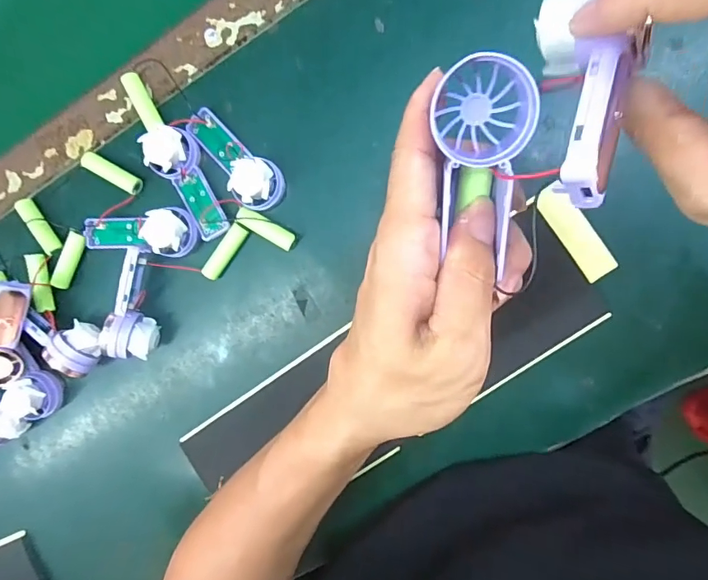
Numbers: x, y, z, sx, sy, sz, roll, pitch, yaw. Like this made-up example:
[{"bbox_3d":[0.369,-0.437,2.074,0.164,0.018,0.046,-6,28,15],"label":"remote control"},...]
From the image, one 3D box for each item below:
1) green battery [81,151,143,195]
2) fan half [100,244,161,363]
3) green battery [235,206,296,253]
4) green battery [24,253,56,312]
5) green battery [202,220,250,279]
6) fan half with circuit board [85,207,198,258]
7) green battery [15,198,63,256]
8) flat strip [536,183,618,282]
[{"bbox_3d":[-0.198,-0.095,0.379,0.050,0.011,0.014,29,98,4],"label":"green battery"},{"bbox_3d":[-0.172,0.012,0.377,0.033,0.041,0.086,21,97,5],"label":"fan half"},{"bbox_3d":[-0.070,-0.048,0.372,0.049,0.013,0.015,27,97,4],"label":"green battery"},{"bbox_3d":[-0.269,-0.006,0.397,0.011,0.012,0.050,-12,93,8],"label":"green battery"},{"bbox_3d":[-0.105,-0.031,0.379,0.014,0.011,0.051,37,98,3],"label":"green battery"},{"bbox_3d":[-0.174,-0.045,0.372,0.094,0.030,0.037,-1,95,7],"label":"fan half with circuit board"},{"bbox_3d":[-0.266,-0.055,0.389,0.016,0.016,0.052,-33,90,8],"label":"green battery"},{"bbox_3d":[0.167,-0.044,0.349,0.027,0.007,0.078,-34,90,8],"label":"flat strip"}]

